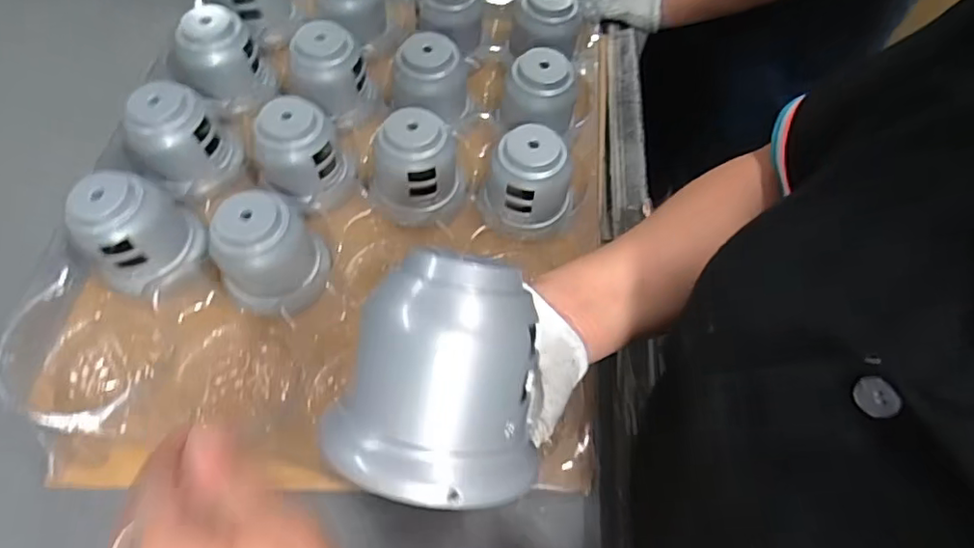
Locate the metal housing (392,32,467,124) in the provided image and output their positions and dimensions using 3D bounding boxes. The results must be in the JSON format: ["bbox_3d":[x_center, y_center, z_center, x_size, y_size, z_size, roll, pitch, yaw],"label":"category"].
[{"bbox_3d":[-0.052,-0.191,0.568,0.067,0.056,0.064,1,58,-2],"label":"metal housing"}]

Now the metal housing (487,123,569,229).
[{"bbox_3d":[0.037,-0.086,0.519,0.062,0.064,0.061,-6,58,-6],"label":"metal housing"}]

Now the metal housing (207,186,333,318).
[{"bbox_3d":[-0.174,-0.017,0.468,0.072,0.072,0.073,1,58,-2],"label":"metal housing"}]

